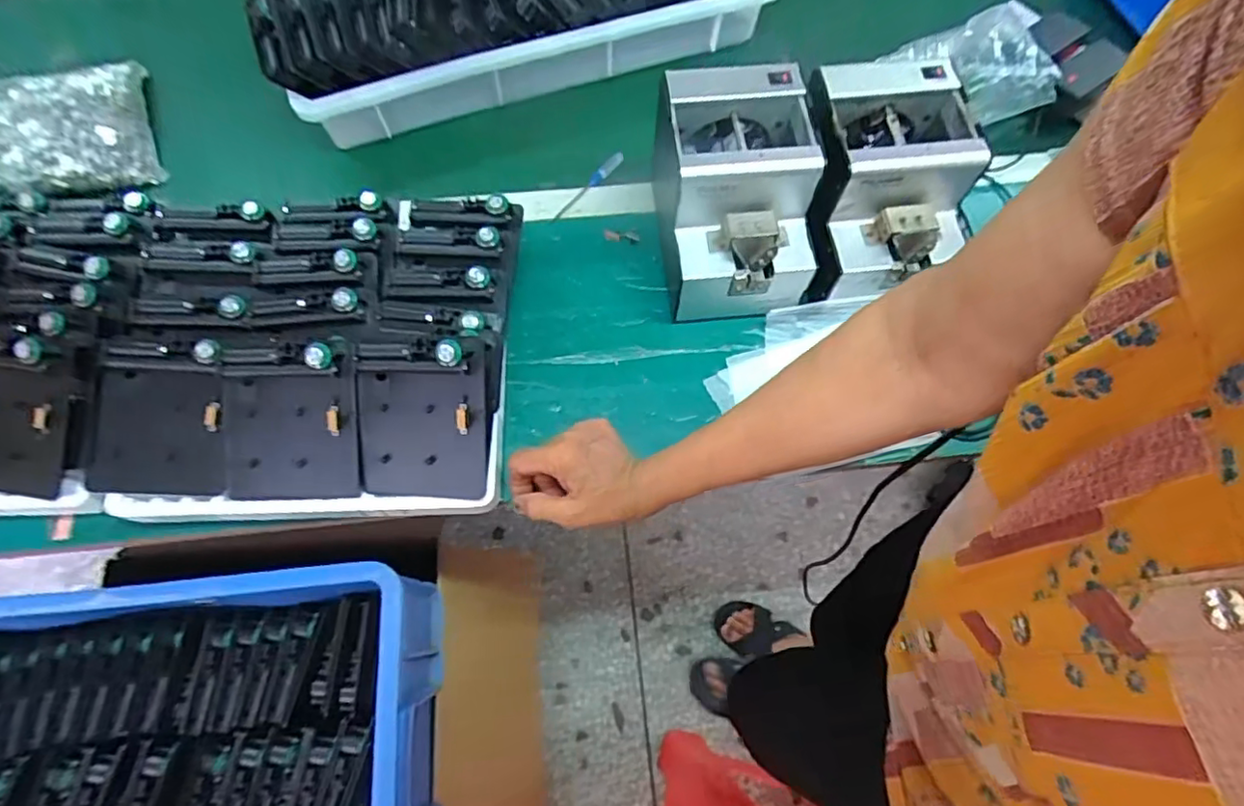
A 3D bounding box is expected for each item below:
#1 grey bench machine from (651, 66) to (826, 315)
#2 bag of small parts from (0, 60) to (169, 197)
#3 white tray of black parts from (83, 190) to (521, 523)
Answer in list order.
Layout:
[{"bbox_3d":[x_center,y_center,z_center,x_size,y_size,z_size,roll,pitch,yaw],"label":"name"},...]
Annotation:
[{"bbox_3d":[0.106,-0.194,0.588,0.125,0.147,0.182,-4,66,-4],"label":"grey bench machine"},{"bbox_3d":[-0.611,-0.283,0.646,0.210,0.049,0.144,-17,68,-9],"label":"bag of small parts"},{"bbox_3d":[-0.273,-0.056,0.542,0.346,0.078,0.294,-1,66,-2],"label":"white tray of black parts"}]

